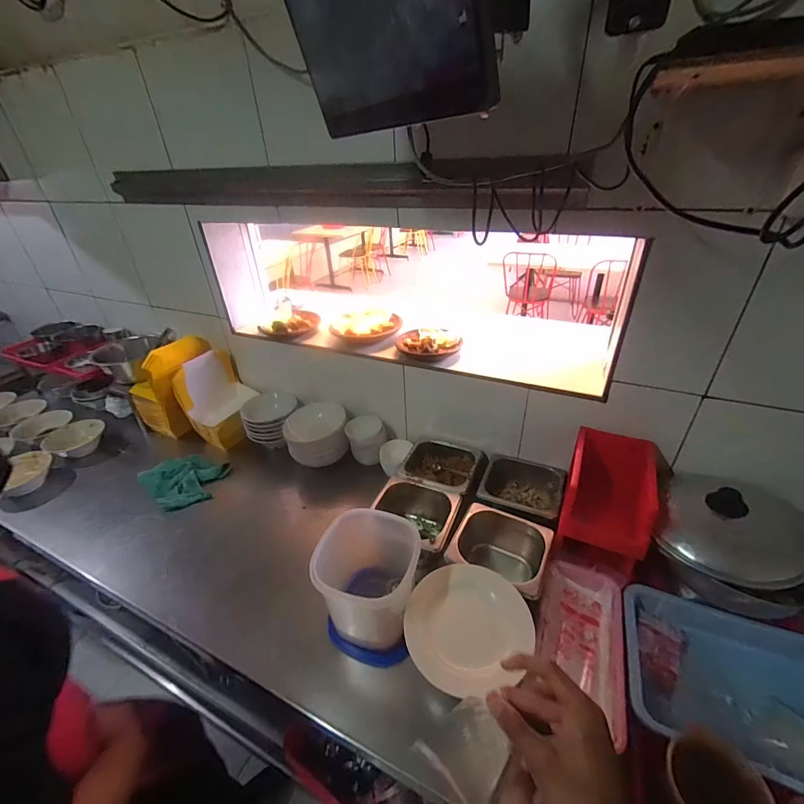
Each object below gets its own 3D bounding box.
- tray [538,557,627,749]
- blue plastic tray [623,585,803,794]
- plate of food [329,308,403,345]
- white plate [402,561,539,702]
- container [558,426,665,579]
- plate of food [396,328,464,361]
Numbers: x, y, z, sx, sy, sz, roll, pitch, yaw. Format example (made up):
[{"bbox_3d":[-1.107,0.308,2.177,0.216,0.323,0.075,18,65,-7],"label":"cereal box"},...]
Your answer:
[{"bbox_3d":[0.289,0.382,0.629,0.120,0.045,0.230,12,36,20],"label":"tray"},{"bbox_3d":[0.498,0.423,0.580,0.295,0.076,0.232,15,37,23],"label":"blue plastic tray"},{"bbox_3d":[-0.098,-0.209,1.050,0.191,0.035,0.179,-1,34,1],"label":"plate of food"},{"bbox_3d":[0.103,0.340,0.595,0.185,0.037,0.171,-1,34,1],"label":"white plate"},{"bbox_3d":[0.386,0.166,0.717,0.149,0.126,0.198,18,38,27],"label":"container"},{"bbox_3d":[0.066,-0.144,0.953,0.136,0.048,0.148,-1,34,1],"label":"plate of food"}]

